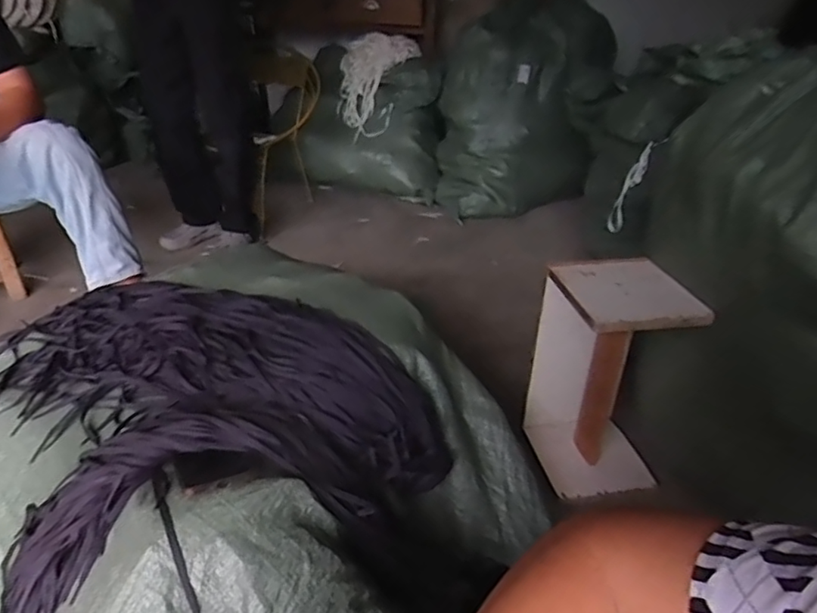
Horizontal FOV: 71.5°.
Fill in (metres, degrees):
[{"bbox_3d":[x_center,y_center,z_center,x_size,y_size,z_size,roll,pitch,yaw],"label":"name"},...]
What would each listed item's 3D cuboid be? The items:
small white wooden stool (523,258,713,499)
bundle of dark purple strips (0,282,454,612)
[{"bbox_3d":[0.383,0.142,1.105,0.226,0.418,0.214,-2,31,-6],"label":"small white wooden stool"},{"bbox_3d":[-0.303,0.135,0.855,0.574,0.162,0.591,-20,37,-32],"label":"bundle of dark purple strips"}]

